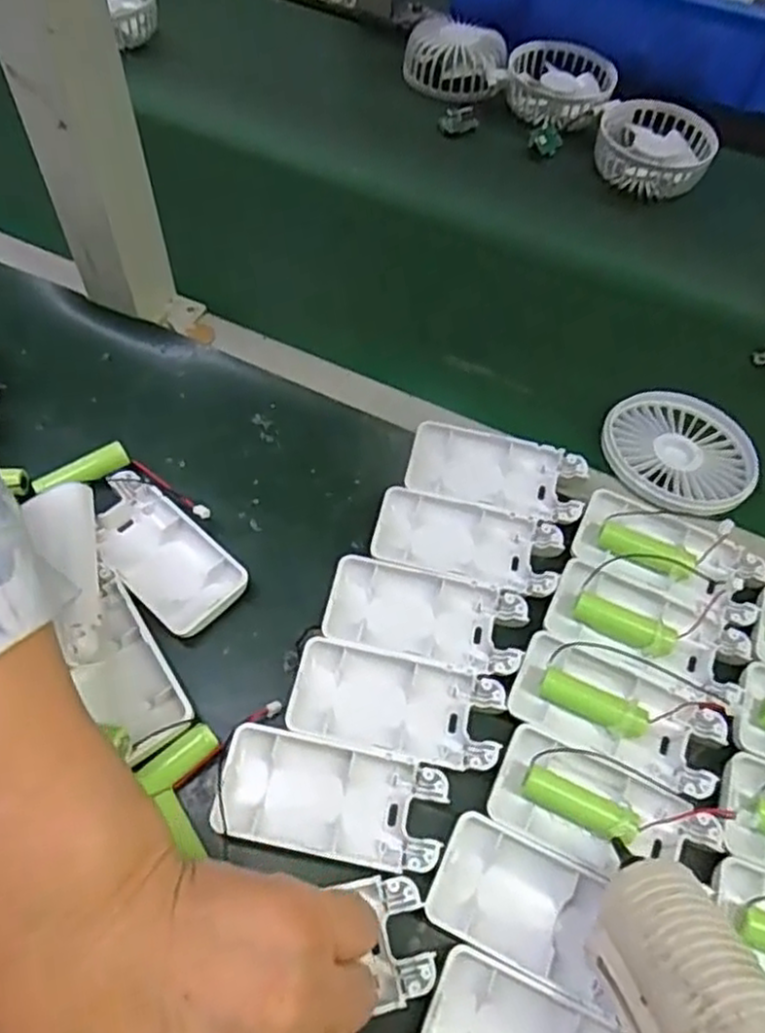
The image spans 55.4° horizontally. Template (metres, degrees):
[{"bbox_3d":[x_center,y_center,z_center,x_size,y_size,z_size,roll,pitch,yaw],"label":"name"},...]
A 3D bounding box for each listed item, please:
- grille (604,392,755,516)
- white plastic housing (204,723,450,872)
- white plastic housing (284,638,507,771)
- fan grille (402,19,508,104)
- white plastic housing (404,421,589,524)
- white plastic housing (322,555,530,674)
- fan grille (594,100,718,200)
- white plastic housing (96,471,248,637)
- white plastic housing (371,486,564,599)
[{"bbox_3d":[0.175,-0.038,0.436,0.086,0.023,0.085,1,59,-2],"label":"grille"},{"bbox_3d":[-0.022,0.121,0.312,0.094,0.012,0.045,10,59,4],"label":"white plastic housing"},{"bbox_3d":[0.006,0.087,0.333,0.094,0.011,0.045,10,59,4],"label":"white plastic housing"},{"bbox_3d":[0.066,-0.419,0.663,0.089,0.037,0.089,6,59,1],"label":"fan grille"},{"bbox_3d":[0.062,-0.024,0.403,0.095,0.011,0.048,12,60,5],"label":"white plastic housing"},{"bbox_3d":[0.021,0.049,0.357,0.094,0.010,0.042,11,60,5],"label":"white plastic housing"},{"bbox_3d":[0.219,-0.300,0.593,0.080,0.038,0.096,-4,59,-4],"label":"fan grille"},{"bbox_3d":[-0.112,0.019,0.368,0.090,0.017,0.046,40,66,19],"label":"white plastic housing"},{"bbox_3d":[0.044,0.015,0.382,0.094,0.017,0.045,13,60,6],"label":"white plastic housing"}]

